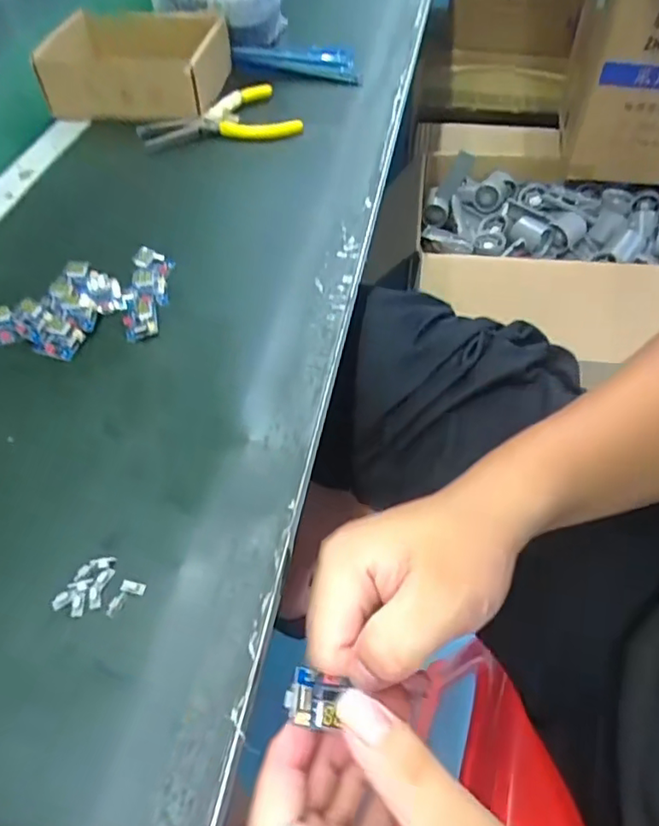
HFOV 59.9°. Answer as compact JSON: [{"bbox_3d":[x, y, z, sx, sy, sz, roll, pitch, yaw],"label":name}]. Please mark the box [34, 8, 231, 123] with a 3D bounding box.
[{"bbox_3d":[-0.198,-0.369,0.601,0.164,0.052,0.148,4,51,5],"label":"box"}]

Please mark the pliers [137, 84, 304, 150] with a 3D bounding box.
[{"bbox_3d":[-0.110,-0.295,0.569,0.153,0.019,0.085,-8,51,-4],"label":"pliers"}]

